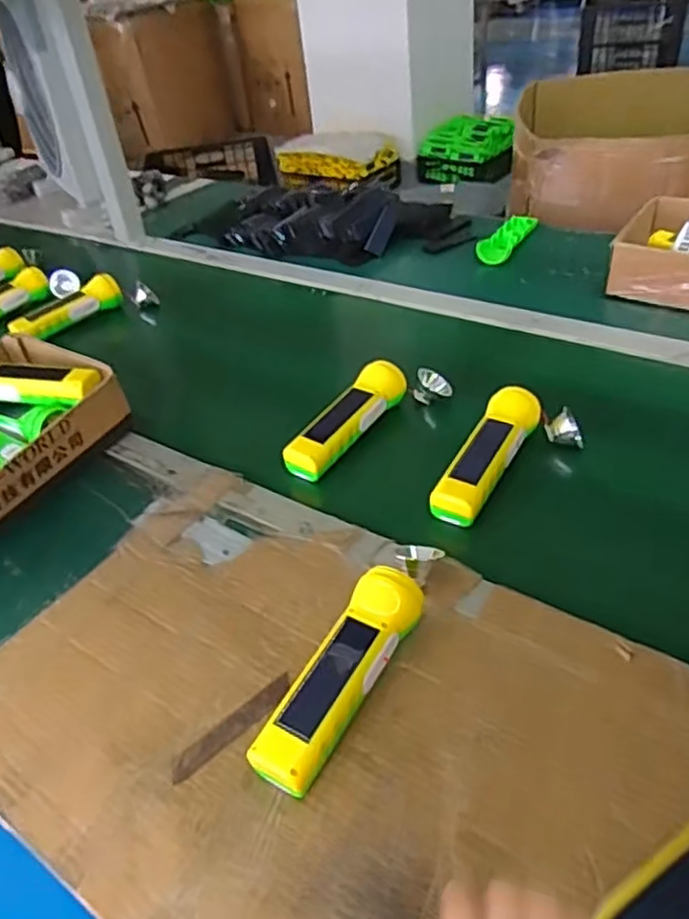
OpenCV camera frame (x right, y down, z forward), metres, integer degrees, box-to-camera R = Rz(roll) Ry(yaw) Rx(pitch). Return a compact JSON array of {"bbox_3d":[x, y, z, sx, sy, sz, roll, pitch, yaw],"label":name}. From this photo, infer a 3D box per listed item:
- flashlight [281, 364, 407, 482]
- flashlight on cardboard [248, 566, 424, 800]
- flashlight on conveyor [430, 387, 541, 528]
[{"bbox_3d":[0.002,-0.043,0.725,0.047,0.046,0.166,22,48,33],"label":"flashlight"},{"bbox_3d":[0.000,0.151,0.480,0.050,0.049,0.172,16,45,28],"label":"flashlight on cardboard"},{"bbox_3d":[0.138,-0.006,0.654,0.050,0.046,0.168,16,45,28],"label":"flashlight on conveyor"}]

